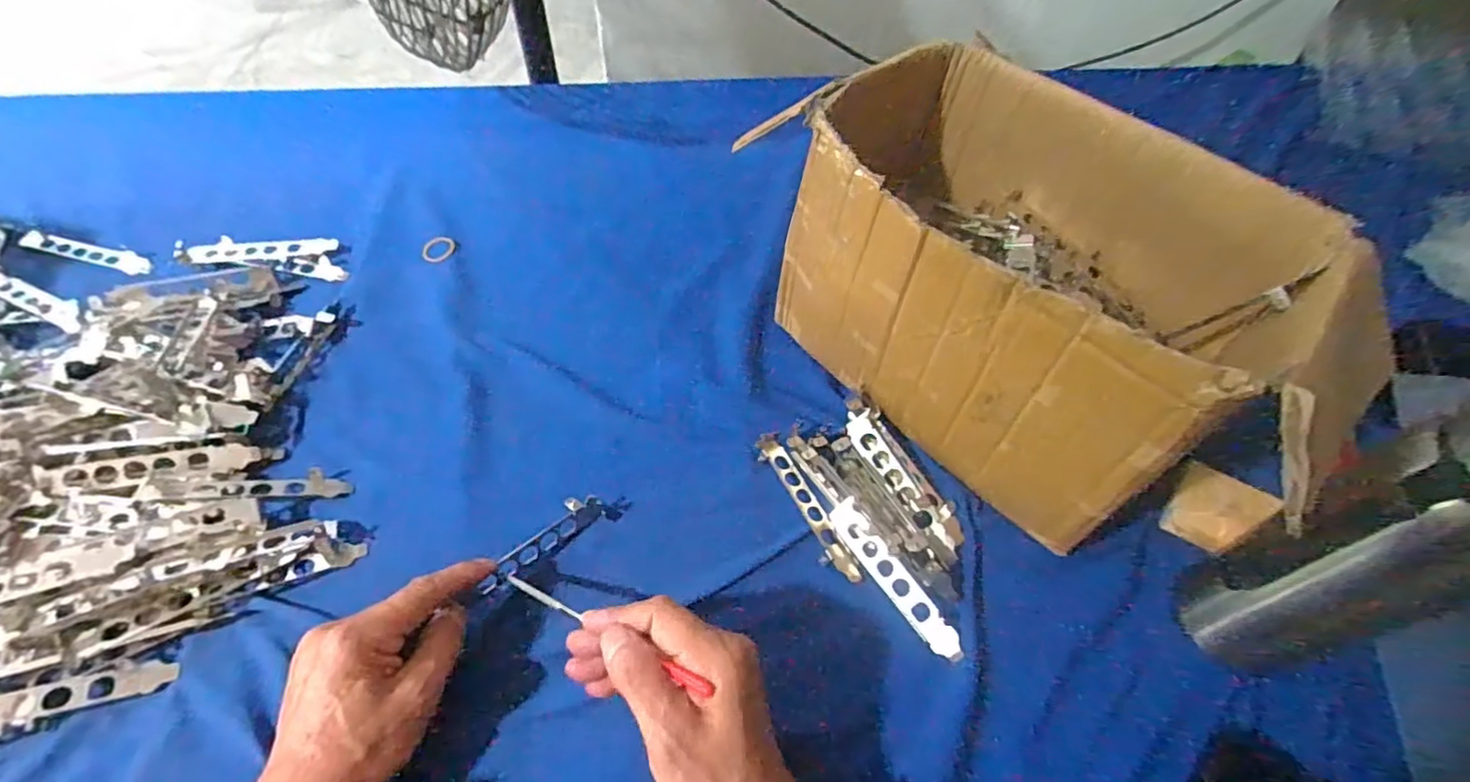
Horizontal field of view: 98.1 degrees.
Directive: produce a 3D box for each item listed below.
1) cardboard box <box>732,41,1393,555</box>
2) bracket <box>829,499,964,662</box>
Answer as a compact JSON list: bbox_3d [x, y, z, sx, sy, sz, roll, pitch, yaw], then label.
[{"bbox_3d":[0.214,-0.059,0.455,0.217,0.199,0.328,-36,63,-26],"label":"cardboard box"},{"bbox_3d":[0.105,0.122,0.419,0.020,0.012,0.118,-27,60,-22],"label":"bracket"}]

